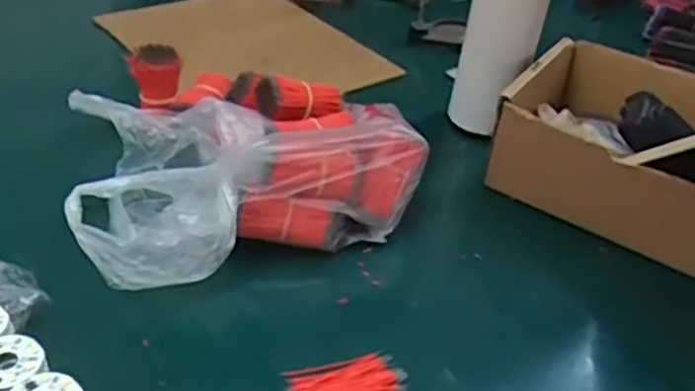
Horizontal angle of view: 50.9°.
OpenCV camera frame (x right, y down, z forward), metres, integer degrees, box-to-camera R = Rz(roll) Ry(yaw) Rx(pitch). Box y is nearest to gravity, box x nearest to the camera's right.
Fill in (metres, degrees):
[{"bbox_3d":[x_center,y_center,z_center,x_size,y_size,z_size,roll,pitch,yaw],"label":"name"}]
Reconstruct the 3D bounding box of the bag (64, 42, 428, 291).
[{"bbox_3d":[-0.086,-0.038,0.558,0.248,0.068,0.210,-12,40,-27],"label":"bag"}]

